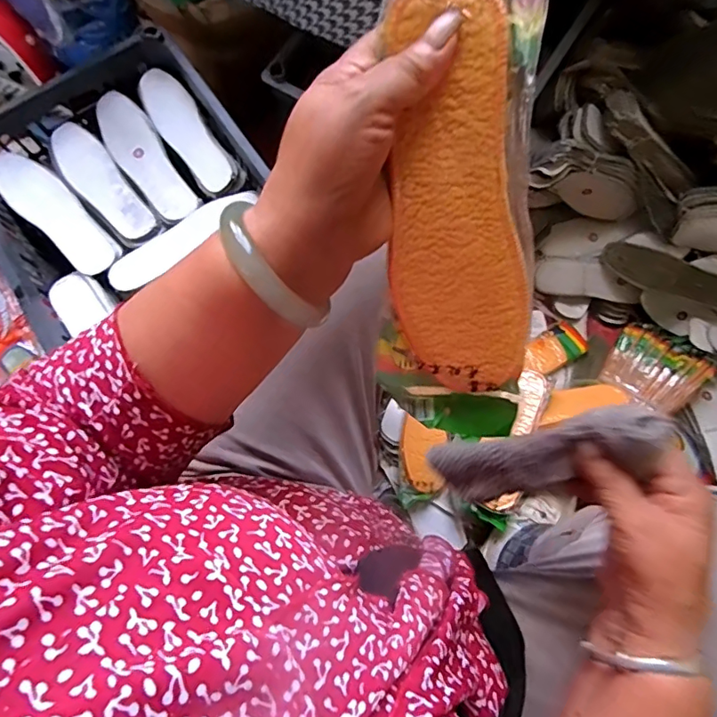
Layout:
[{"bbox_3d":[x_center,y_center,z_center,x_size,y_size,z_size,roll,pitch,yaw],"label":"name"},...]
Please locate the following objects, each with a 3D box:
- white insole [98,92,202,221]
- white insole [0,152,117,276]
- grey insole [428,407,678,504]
[{"bbox_3d":[-0.311,-0.291,0.738,0.067,0.019,0.204,-35,88,-12],"label":"white insole"},{"bbox_3d":[-0.430,-0.208,0.717,0.203,0.024,0.068,46,75,-7],"label":"white insole"},{"bbox_3d":[0.114,0.071,0.360,0.030,0.205,0.044,11,67,-28],"label":"grey insole"}]

